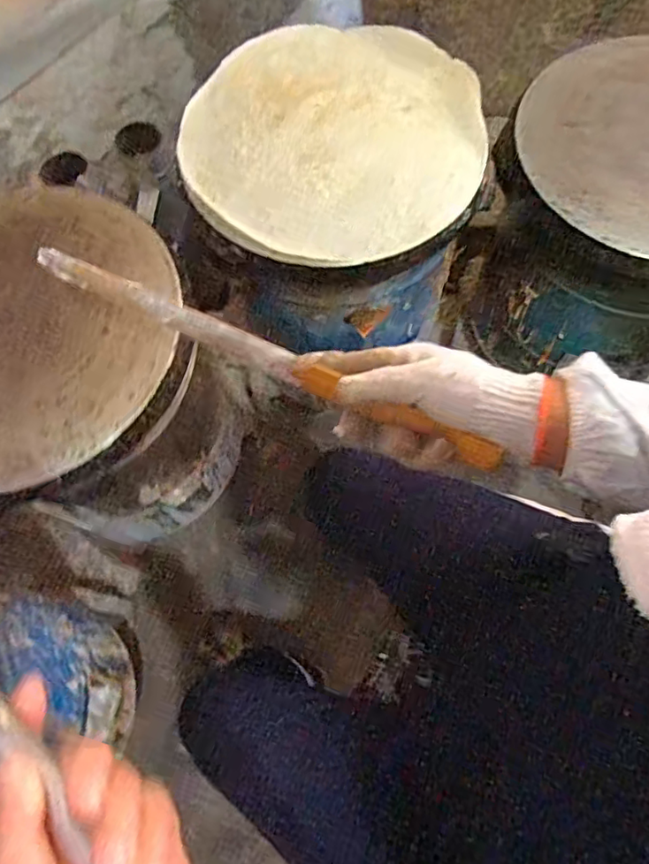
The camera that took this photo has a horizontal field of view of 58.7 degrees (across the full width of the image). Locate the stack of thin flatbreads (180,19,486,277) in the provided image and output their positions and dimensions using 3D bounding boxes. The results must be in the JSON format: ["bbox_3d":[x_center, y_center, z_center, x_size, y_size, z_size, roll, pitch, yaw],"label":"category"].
[{"bbox_3d":[0.009,-0.371,0.726,0.376,0.038,0.365,12,68,5],"label":"stack of thin flatbreads"}]

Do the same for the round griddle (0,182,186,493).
[{"bbox_3d":[-0.350,-0.137,0.658,0.381,0.034,0.351,0,68,0],"label":"round griddle"}]

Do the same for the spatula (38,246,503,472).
[{"bbox_3d":[-0.070,-0.069,0.461,0.433,0.036,0.021,26,70,18],"label":"spatula"}]

